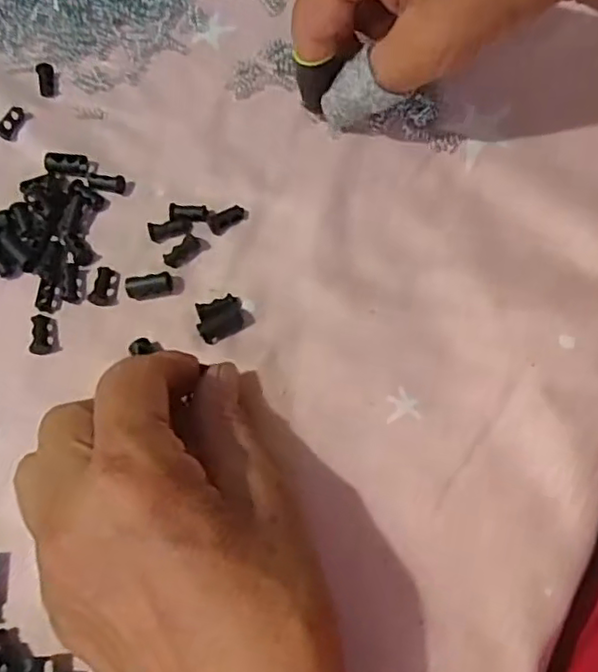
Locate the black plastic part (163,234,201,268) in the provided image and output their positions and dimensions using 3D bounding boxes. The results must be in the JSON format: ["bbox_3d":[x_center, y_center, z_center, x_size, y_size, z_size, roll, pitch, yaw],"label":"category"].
[{"bbox_3d":[-0.051,-0.037,0.276,0.009,0.004,0.018,39,75,17],"label":"black plastic part"}]

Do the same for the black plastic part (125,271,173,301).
[{"bbox_3d":[-0.063,-0.021,0.268,0.019,0.008,0.008,-6,68,1],"label":"black plastic part"}]

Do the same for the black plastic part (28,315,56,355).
[{"bbox_3d":[-0.107,-0.001,0.264,0.009,0.004,0.017,-9,68,-1],"label":"black plastic part"}]

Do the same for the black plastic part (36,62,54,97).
[{"bbox_3d":[-0.128,-0.129,0.319,0.008,0.004,0.020,-10,80,-1],"label":"black plastic part"}]

